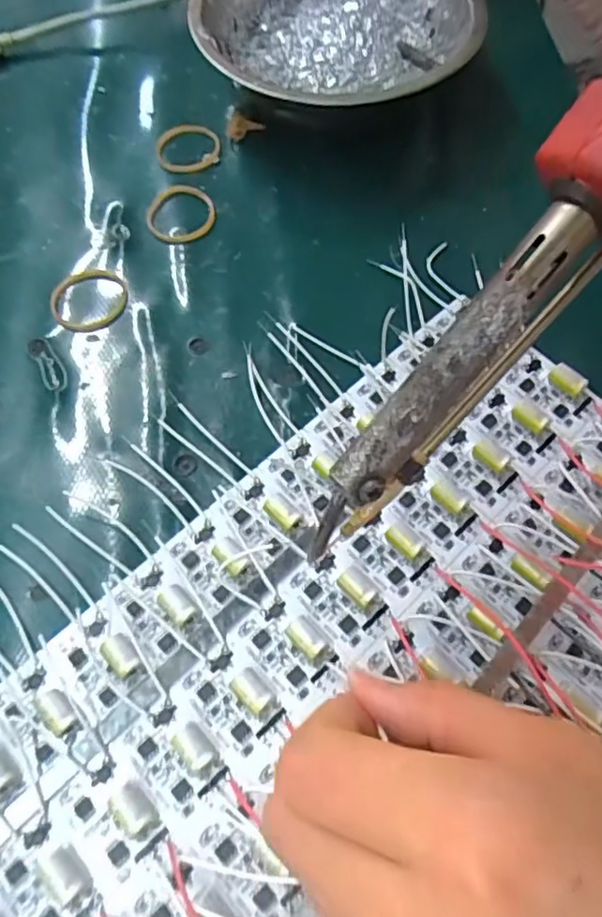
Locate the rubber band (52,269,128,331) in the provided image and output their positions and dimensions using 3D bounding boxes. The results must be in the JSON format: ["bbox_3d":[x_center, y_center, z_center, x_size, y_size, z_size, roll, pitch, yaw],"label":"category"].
[{"bbox_3d":[-0.087,-0.066,0.255,0.030,0.004,0.029,-11,66,-4],"label":"rubber band"}]

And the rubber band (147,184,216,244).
[{"bbox_3d":[-0.053,-0.110,0.275,0.029,0.004,0.032,4,66,3],"label":"rubber band"}]

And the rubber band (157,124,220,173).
[{"bbox_3d":[-0.053,-0.148,0.292,0.030,0.004,0.031,-7,66,-2],"label":"rubber band"}]

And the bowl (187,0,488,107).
[{"bbox_3d":[0.015,-0.195,0.289,0.123,0.039,0.124,0,66,1],"label":"bowl"}]

